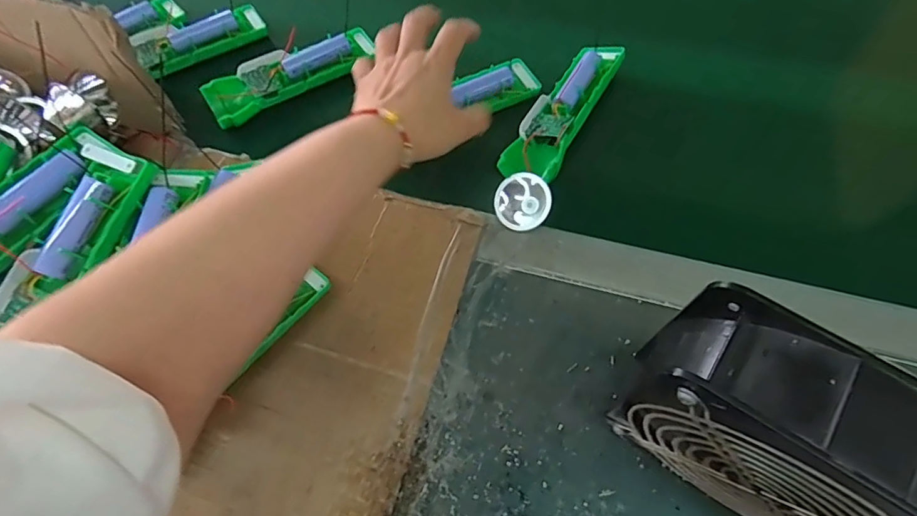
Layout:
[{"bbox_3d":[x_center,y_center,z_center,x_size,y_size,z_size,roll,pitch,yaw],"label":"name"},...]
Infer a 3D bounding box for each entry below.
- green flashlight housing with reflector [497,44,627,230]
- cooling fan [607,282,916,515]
[{"bbox_3d":[0.080,-0.109,0.427,0.051,0.043,0.189,24,69,13],"label":"green flashlight housing with reflector"},{"bbox_3d":[0.155,0.092,0.256,0.146,0.153,0.062,30,70,15],"label":"cooling fan"}]

